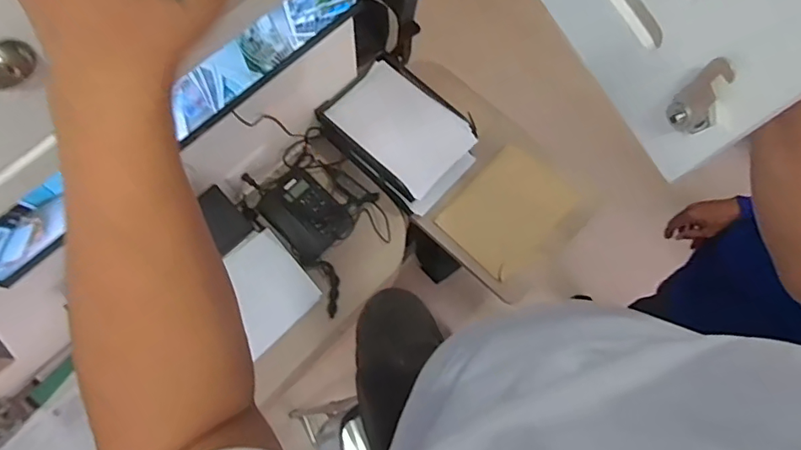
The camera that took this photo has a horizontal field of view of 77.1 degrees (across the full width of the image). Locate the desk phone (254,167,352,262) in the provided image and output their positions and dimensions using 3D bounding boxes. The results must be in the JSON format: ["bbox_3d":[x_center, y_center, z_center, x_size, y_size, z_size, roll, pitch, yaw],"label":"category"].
[{"bbox_3d":[-0.227,-0.027,1.204,0.155,0.051,0.194,-44,79,-13],"label":"desk phone"}]

